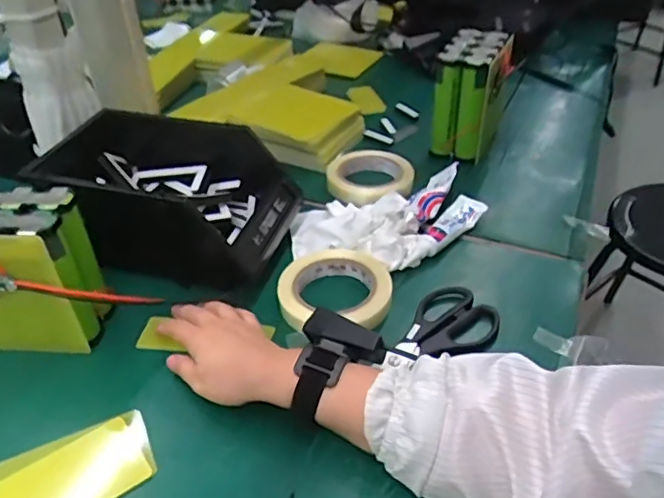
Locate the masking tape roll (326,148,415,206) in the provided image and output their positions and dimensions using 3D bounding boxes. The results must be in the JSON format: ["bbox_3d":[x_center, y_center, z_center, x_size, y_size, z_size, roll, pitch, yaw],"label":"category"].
[{"bbox_3d":[0.050,-0.093,0.784,0.111,0.030,0.120,-1,38,1],"label":"masking tape roll"}]

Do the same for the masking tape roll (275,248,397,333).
[{"bbox_3d":[0.003,0.040,0.609,0.113,0.025,0.109,-1,38,1],"label":"masking tape roll"}]

